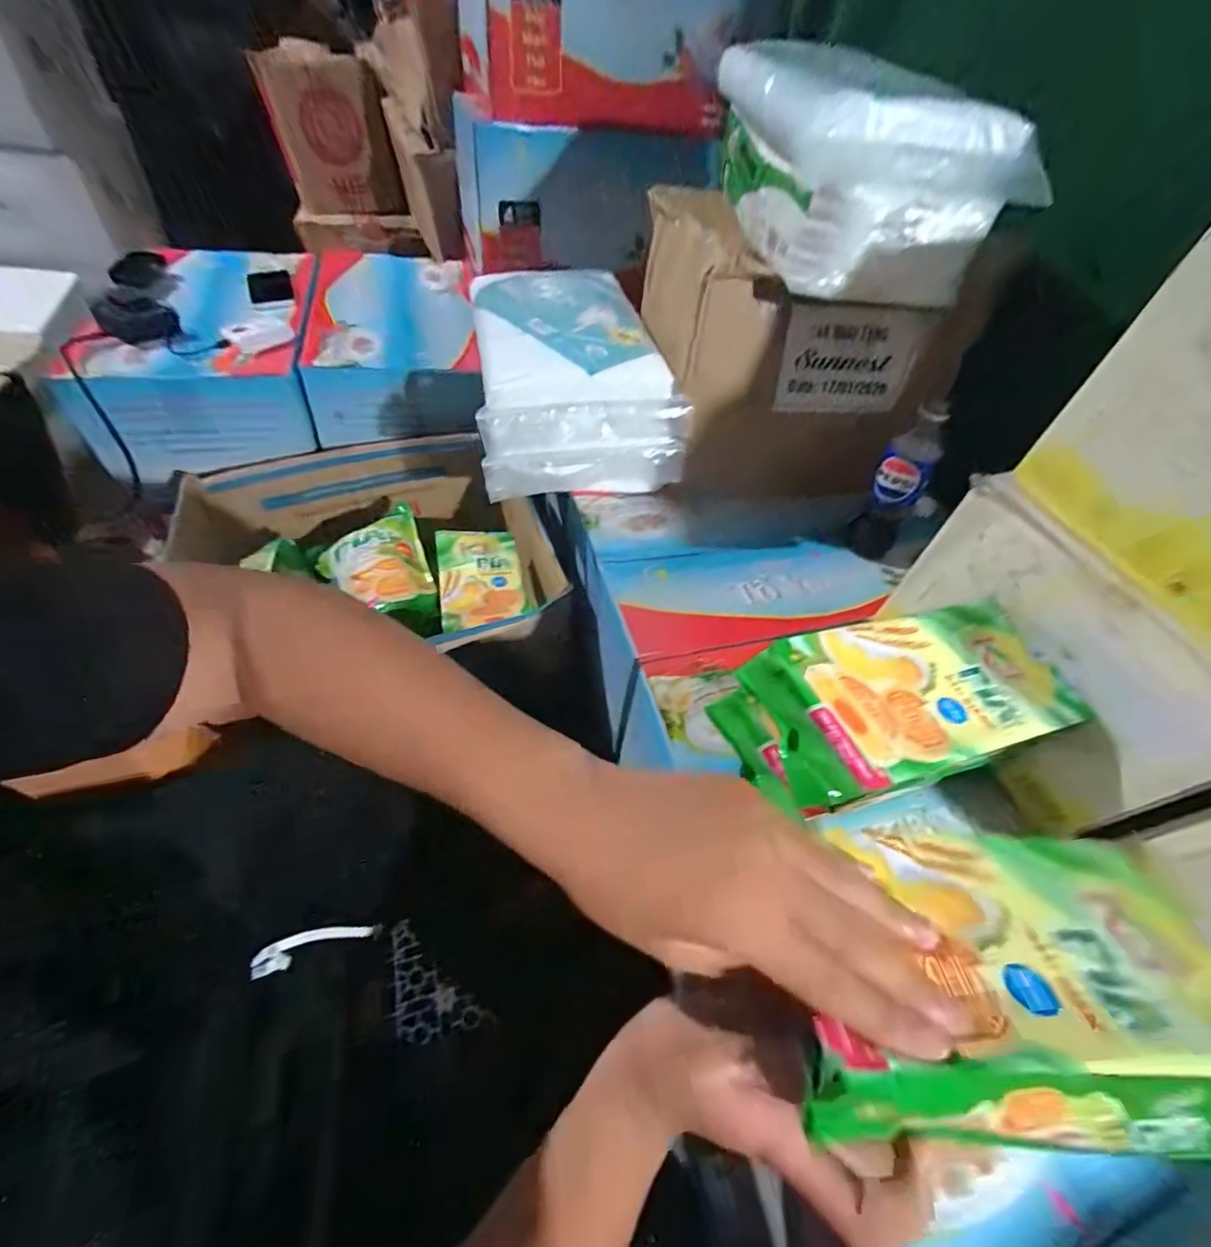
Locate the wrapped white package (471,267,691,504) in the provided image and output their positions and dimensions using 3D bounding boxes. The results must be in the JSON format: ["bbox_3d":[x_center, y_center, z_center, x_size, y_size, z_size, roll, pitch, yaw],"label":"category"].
[{"bbox_3d":[-0.049,-0.308,0.698,0.232,0.167,0.302,-6,52,-10],"label":"wrapped white package"}]

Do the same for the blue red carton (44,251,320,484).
[{"bbox_3d":[-0.637,-0.457,0.884,0.289,0.149,0.470,-10,53,-14],"label":"blue red carton"}]

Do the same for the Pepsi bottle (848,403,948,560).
[{"bbox_3d":[0.336,-0.161,0.614,0.060,0.176,0.073,30,55,17],"label":"Pepsi bottle"}]

